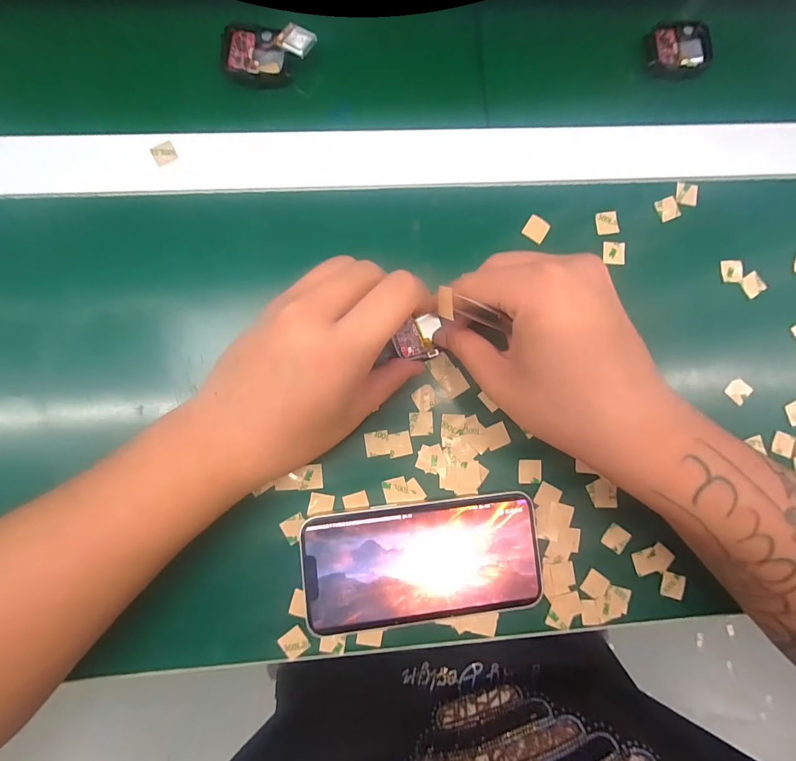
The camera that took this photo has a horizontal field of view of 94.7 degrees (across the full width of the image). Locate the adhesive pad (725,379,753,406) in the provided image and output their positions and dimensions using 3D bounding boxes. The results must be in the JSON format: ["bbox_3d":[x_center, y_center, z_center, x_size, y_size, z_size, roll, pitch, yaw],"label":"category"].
[{"bbox_3d":[0.235,0.007,0.253,0.014,0.004,0.015,43,90,9],"label":"adhesive pad"}]

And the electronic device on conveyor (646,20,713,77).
[{"bbox_3d":[0.205,-0.242,0.267,0.043,0.009,0.040,-1,86,-4],"label":"electronic device on conveyor"}]

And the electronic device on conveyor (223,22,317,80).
[{"bbox_3d":[-0.087,-0.218,0.245,0.058,0.012,0.037,10,84,-1],"label":"electronic device on conveyor"}]

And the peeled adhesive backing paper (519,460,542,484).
[{"bbox_3d":[0.087,0.060,0.241,0.015,0.004,0.015,0,82,-1],"label":"peeled adhesive backing paper"}]

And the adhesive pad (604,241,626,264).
[{"bbox_3d":[0.150,-0.089,0.255,0.015,0.004,0.015,3,91,6],"label":"adhesive pad"}]

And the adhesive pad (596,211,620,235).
[{"bbox_3d":[0.146,-0.110,0.254,0.015,0.004,0.016,-11,86,-5],"label":"adhesive pad"}]

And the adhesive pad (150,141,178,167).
[{"bbox_3d":[-0.153,-0.149,0.241,0.015,0.004,0.011,-40,124,-25],"label":"adhesive pad"}]

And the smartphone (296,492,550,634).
[{"bbox_3d":[0.016,0.112,0.228,0.143,0.008,0.070,-6,86,-5],"label":"smartphone"}]

